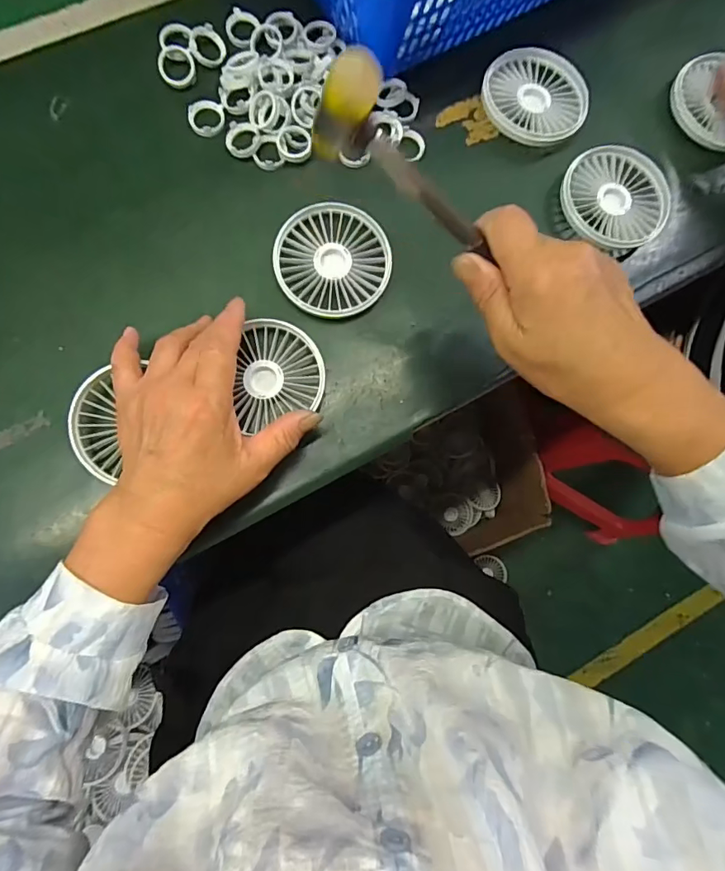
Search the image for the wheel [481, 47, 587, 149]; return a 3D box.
[{"bbox_3d":[0.141,-0.278,0.395,0.085,0.018,0.082,1,82,-5],"label":"wheel"}]

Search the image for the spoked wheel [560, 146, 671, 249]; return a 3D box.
[{"bbox_3d":[0.202,-0.190,0.389,0.086,0.018,0.083,1,82,-5],"label":"spoked wheel"}]

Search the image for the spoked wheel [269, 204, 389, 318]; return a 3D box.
[{"bbox_3d":[-0.023,-0.133,0.364,0.083,0.011,0.084,1,82,-5],"label":"spoked wheel"}]

